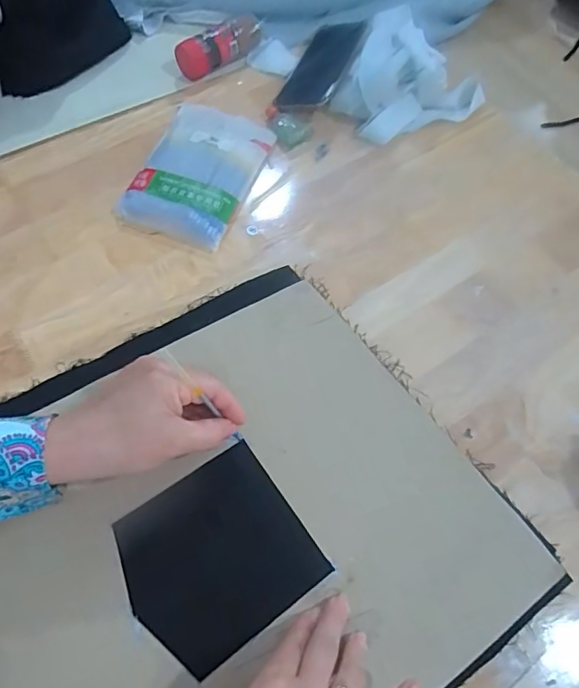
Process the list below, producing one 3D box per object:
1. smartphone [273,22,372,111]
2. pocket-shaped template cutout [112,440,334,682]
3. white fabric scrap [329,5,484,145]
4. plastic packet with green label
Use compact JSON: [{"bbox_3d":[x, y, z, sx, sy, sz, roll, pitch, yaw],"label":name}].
[{"bbox_3d":[0.039,-0.324,0.594,0.081,0.013,0.142,24,76,32],"label":"smartphone"},{"bbox_3d":[-0.050,0.147,0.355,0.118,0.004,0.114,-30,68,-20],"label":"pocket-shaped template cutout"},{"bbox_3d":[0.141,-0.300,0.583,0.149,0.069,0.153,26,63,10],"label":"white fabric scrap"},{"bbox_3d":[-0.095,-0.182,0.533,0.115,0.022,0.174,18,62,6],"label":"plastic packet with green label"}]

